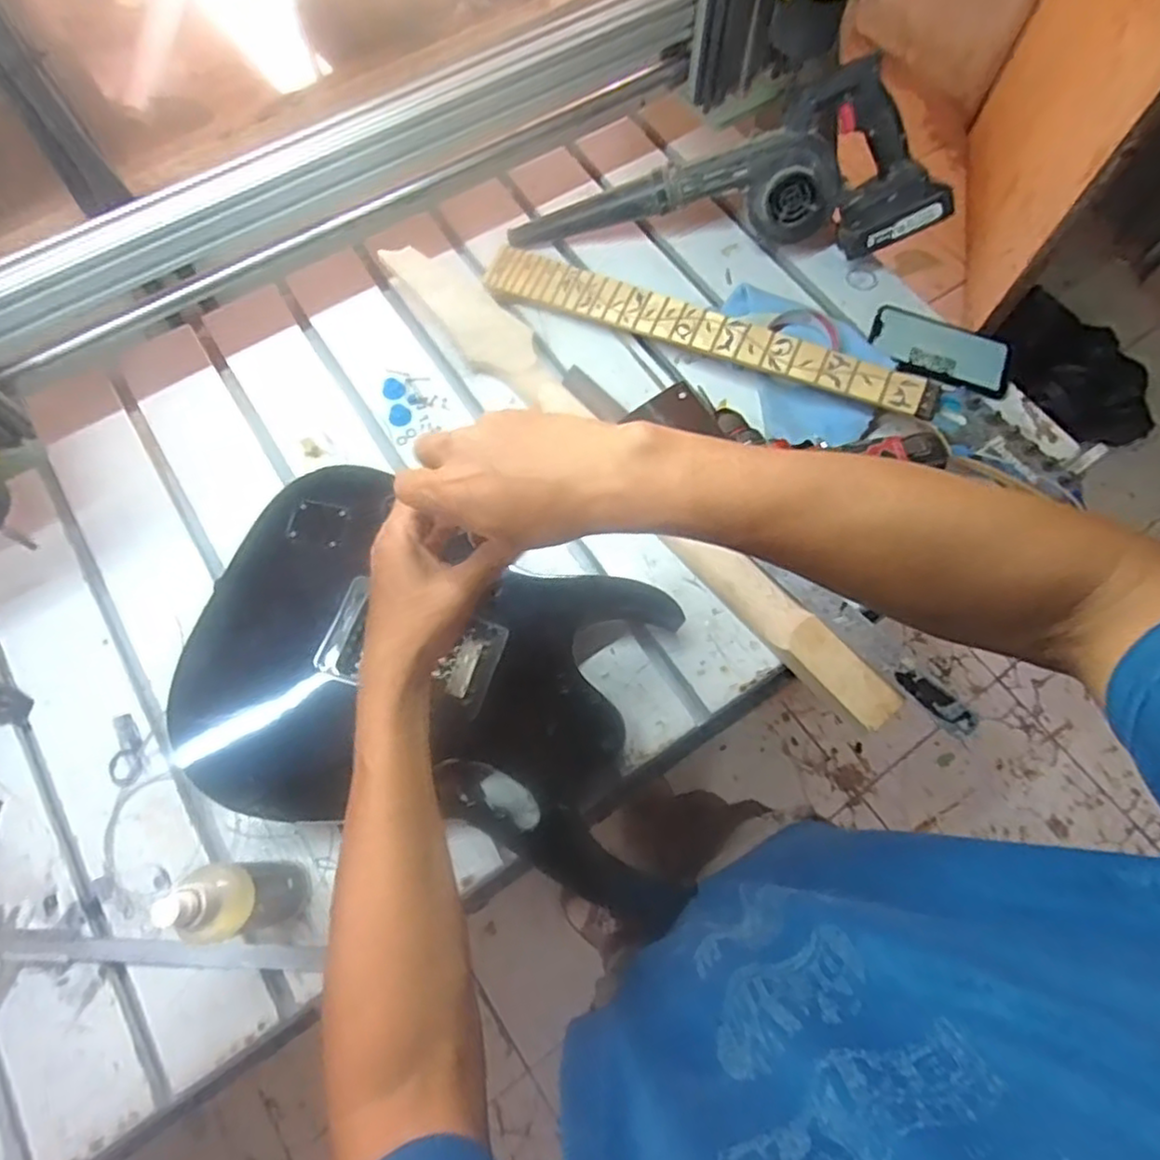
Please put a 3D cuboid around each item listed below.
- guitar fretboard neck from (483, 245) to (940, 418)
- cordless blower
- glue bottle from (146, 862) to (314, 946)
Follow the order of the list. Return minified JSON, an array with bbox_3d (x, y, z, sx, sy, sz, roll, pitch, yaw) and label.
[{"bbox_3d":[0.130,-0.270,0.734,0.490,0.013,0.055,21,77,10],"label":"guitar fretboard neck"},{"bbox_3d":[0.163,-0.456,0.764,0.475,0.155,0.117,4,70,1],"label":"cordless blower"},{"bbox_3d":[-0.247,0.232,0.490,0.047,0.173,0.059,-3,70,-1],"label":"glue bottle"}]

